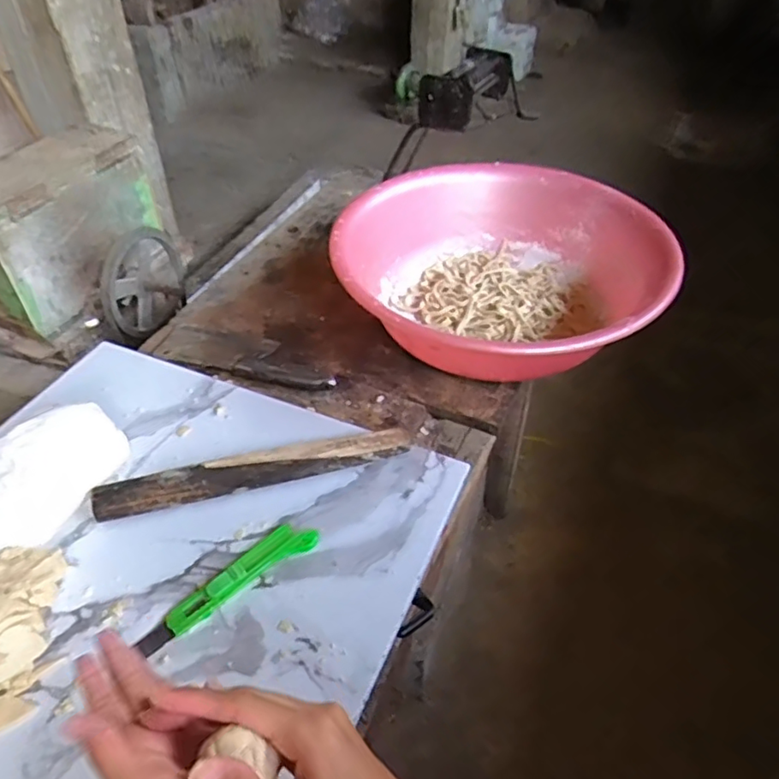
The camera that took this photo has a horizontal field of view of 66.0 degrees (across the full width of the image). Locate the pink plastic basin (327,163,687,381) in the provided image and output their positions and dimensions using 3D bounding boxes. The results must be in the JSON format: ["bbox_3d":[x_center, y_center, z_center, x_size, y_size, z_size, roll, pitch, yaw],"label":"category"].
[{"bbox_3d":[0.137,-0.151,0.771,0.389,0.128,0.383,1,43,-1],"label":"pink plastic basin"}]

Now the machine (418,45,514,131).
[{"bbox_3d":[0.110,-0.413,0.818,0.066,0.058,0.194,20,46,19],"label":"machine"}]

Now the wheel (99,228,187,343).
[{"bbox_3d":[-0.453,-0.192,1.097,0.042,0.177,0.207,11,84,25],"label":"wheel"}]

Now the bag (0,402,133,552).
[{"bbox_3d":[-0.327,0.081,0.563,0.072,0.078,0.159,24,47,22],"label":"bag"}]

